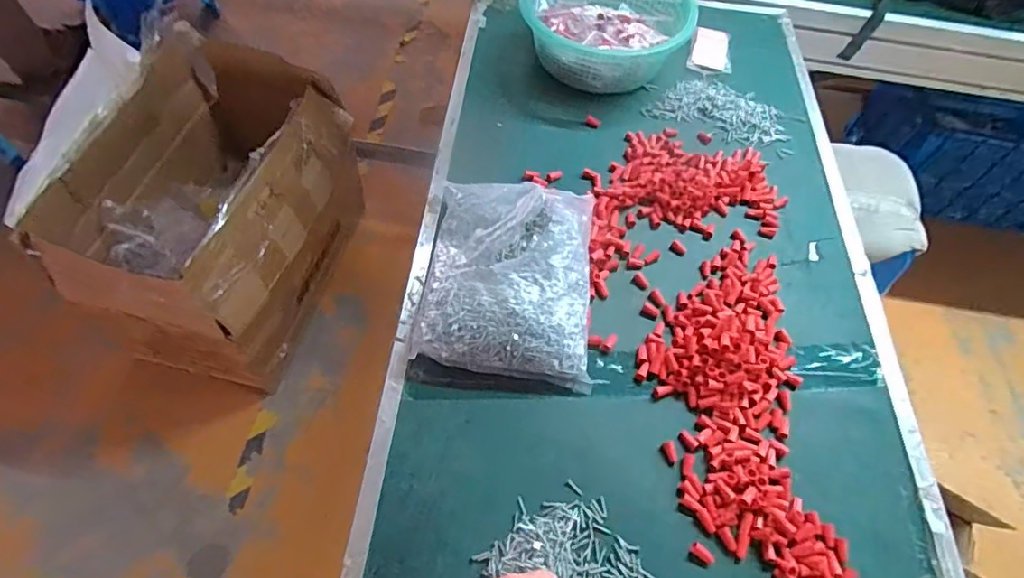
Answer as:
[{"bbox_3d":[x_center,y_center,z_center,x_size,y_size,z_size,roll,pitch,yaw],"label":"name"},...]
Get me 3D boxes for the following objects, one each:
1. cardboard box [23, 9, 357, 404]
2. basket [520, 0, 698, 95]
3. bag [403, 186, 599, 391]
[{"bbox_3d":[-0.676,-0.197,1.339,0.451,0.433,0.700,15,58,5],"label":"cardboard box"},{"bbox_3d":[0.154,-0.442,0.923,0.259,0.093,0.250,2,58,-3],"label":"basket"},{"bbox_3d":[-0.003,-0.024,0.670,0.201,0.074,0.254,7,58,0],"label":"bag"}]

